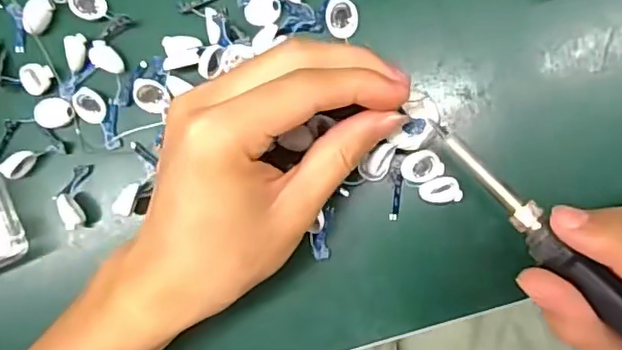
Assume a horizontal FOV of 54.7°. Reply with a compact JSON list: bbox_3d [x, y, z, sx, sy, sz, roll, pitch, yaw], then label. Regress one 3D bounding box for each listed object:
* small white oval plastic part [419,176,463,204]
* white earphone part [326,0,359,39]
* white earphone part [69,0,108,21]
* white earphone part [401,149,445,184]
[{"bbox_3d":[0.062,0.007,0.287,0.019,0.004,0.013,-8,88,8],"label":"small white oval plastic part"},{"bbox_3d":[0.015,-0.079,0.295,0.015,0.004,0.022,1,90,8],"label":"white earphone part"},{"bbox_3d":[-0.117,-0.089,0.313,0.019,0.005,0.015,32,94,7],"label":"white earphone part"},{"bbox_3d":[0.053,-0.004,0.289,0.019,0.004,0.015,-15,87,7],"label":"white earphone part"}]

